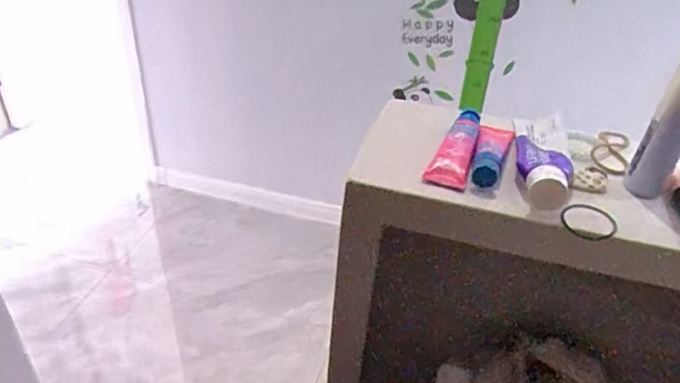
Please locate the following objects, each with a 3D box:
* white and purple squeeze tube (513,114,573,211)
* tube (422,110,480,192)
[{"bbox_3d":[0.189,-0.041,0.482,0.048,0.026,0.166,12,36,11],"label":"white and purple squeeze tube"},{"bbox_3d":[0.110,-0.047,0.490,0.035,0.021,0.131,14,37,13],"label":"tube"}]

